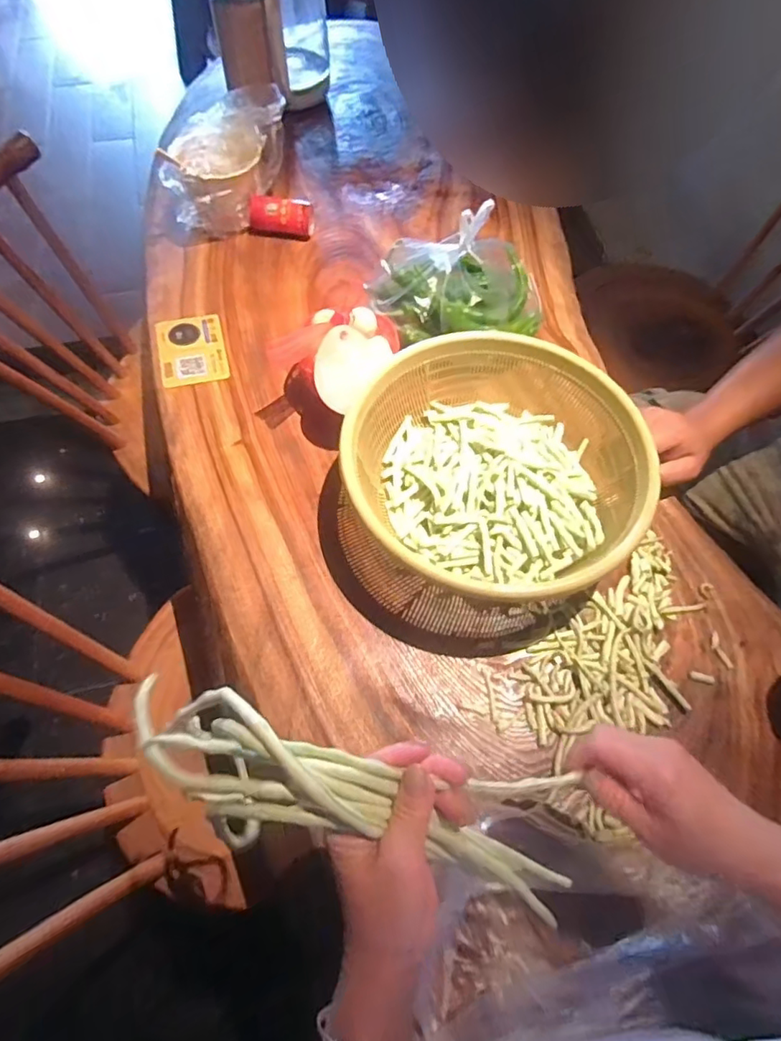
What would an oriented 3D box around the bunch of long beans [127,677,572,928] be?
[{"bbox_3d":[-0.008,0.162,0.327,0.302,0.056,0.077,23,63,-11],"label":"bunch of long beans"}]

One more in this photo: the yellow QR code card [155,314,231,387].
[{"bbox_3d":[-0.274,-0.236,0.759,0.089,0.005,0.121,-12,64,-12],"label":"yellow QR code card"}]

